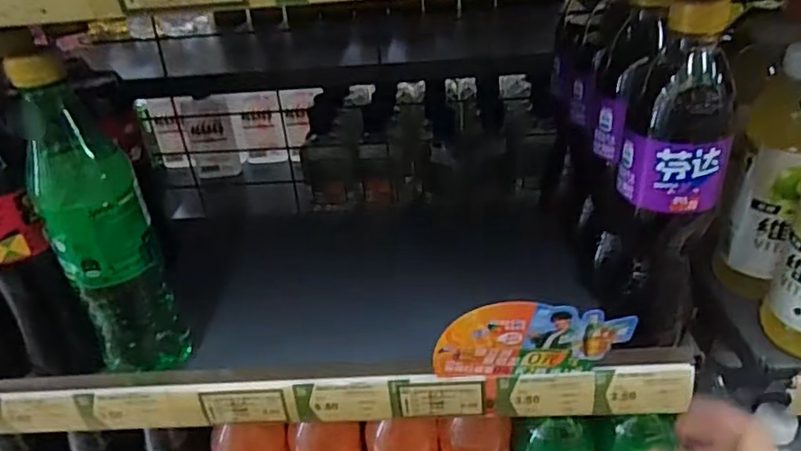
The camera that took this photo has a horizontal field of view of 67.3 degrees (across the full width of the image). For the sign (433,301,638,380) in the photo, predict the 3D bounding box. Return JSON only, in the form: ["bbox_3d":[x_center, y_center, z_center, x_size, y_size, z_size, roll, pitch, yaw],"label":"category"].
[{"bbox_3d":[0.088,0.078,0.407,0.128,0.064,0.005,-2,33,5],"label":"sign"}]

